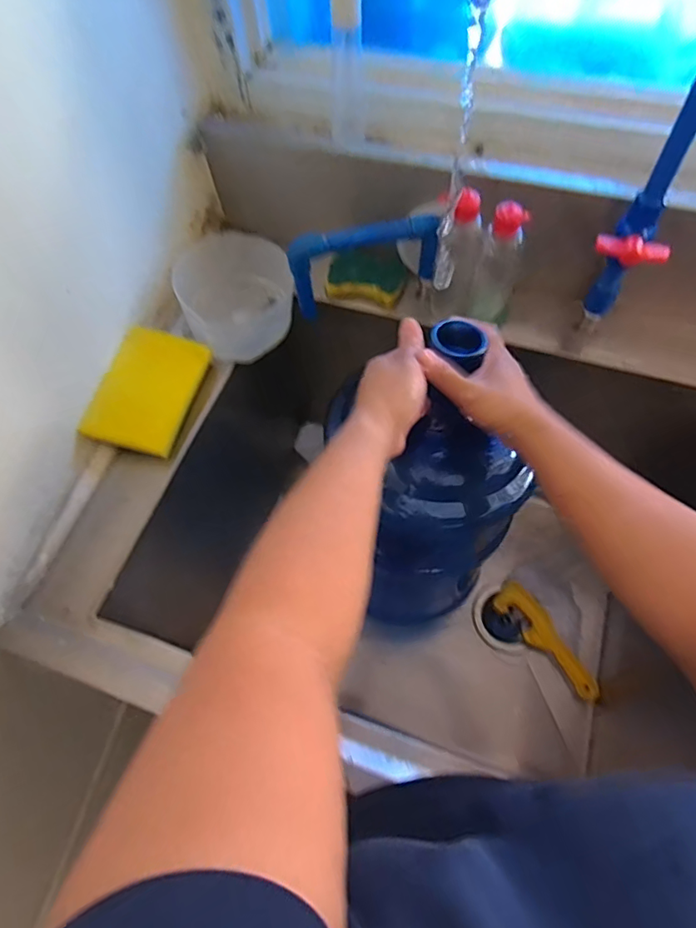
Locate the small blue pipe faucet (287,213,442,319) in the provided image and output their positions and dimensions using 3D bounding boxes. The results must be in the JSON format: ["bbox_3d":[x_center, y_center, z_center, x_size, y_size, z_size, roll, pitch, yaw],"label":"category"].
[{"bbox_3d":[0.018,-0.236,0.604,0.179,0.100,0.023,-13,62,12],"label":"small blue pipe faucet"}]

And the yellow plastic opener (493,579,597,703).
[{"bbox_3d":[0.321,0.278,0.826,0.053,0.027,0.202,-37,67,-15],"label":"yellow plastic opener"}]

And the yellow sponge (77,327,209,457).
[{"bbox_3d":[-0.230,-0.085,0.595,0.099,0.017,0.147,18,71,-3],"label":"yellow sponge"}]

